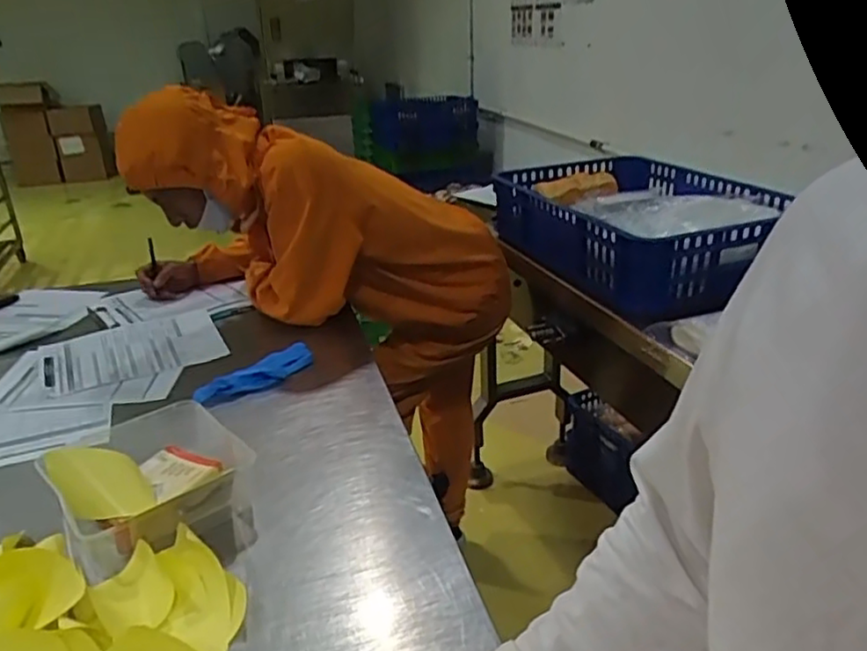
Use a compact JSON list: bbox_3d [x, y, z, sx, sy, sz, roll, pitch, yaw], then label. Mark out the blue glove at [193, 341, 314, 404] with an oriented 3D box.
[{"bbox_3d":[-0.277,0.077,1.046,0.058,0.032,0.199,19,32,40],"label":"blue glove"}]

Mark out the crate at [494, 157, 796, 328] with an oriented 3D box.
[{"bbox_3d":[0.410,-0.210,1.334,0.413,0.142,0.552,-9,25,-15],"label":"crate"}]

